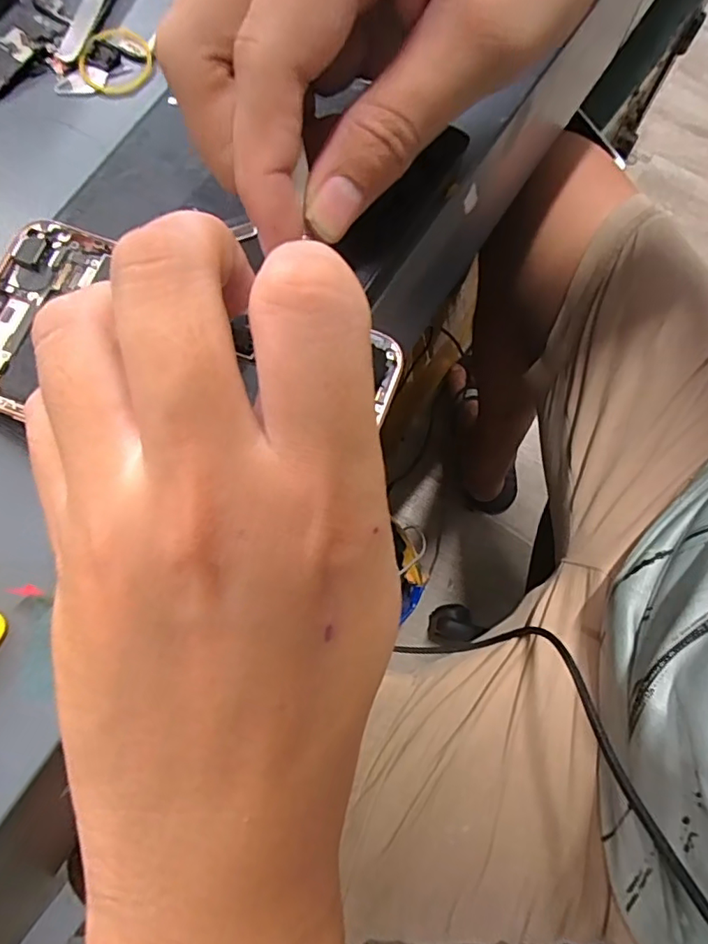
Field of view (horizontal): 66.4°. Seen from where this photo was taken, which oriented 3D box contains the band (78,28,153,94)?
[{"bbox_3d":[-0.101,-0.174,0.228,0.030,0.005,0.031,0,75,1],"label":"band"}]

